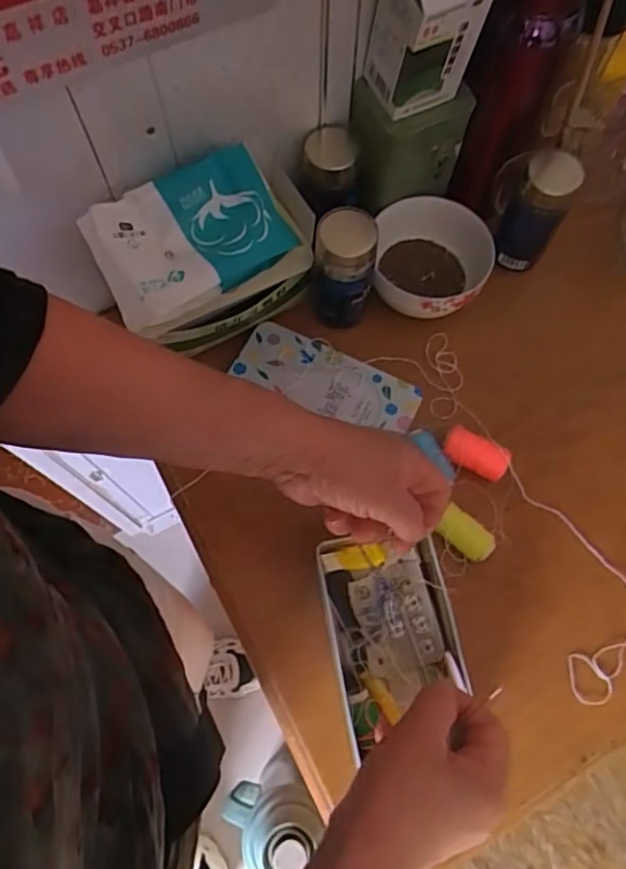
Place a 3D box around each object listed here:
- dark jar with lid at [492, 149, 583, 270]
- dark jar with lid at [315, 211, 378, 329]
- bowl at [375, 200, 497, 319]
[{"bbox_3d":[0.196,-0.195,0.521,0.047,0.106,0.045,0,69,0],"label":"dark jar with lid"},{"bbox_3d":[0.026,-0.140,0.500,0.048,0.103,0.048,-5,70,-2],"label":"dark jar with lid"},{"bbox_3d":[0.107,-0.156,0.542,0.105,0.052,0.109,0,69,0],"label":"bowl"}]

